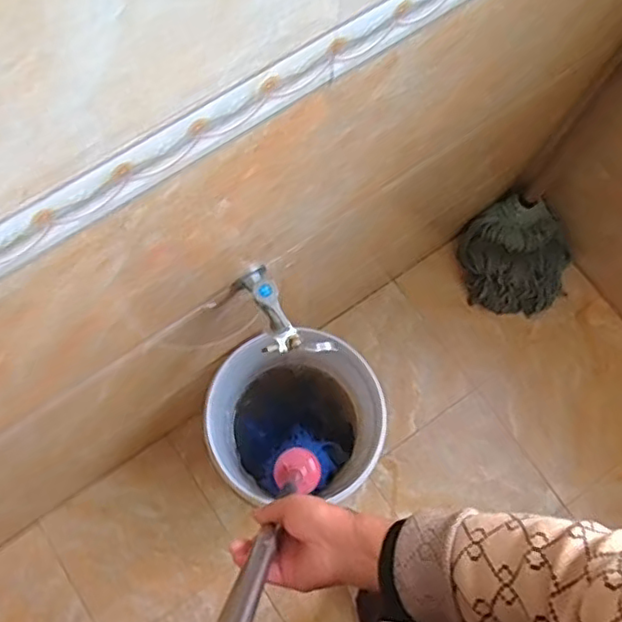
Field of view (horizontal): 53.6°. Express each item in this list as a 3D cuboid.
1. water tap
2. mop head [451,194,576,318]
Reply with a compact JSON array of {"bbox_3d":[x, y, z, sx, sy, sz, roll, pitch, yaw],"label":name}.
[{"bbox_3d":[-0.055,-0.003,0.759,0.048,0.090,0.103,-23,78,-6],"label":"water tap"},{"bbox_3d":[0.445,-0.115,1.340,0.214,0.130,0.228,-14,77,-4],"label":"mop head"}]

